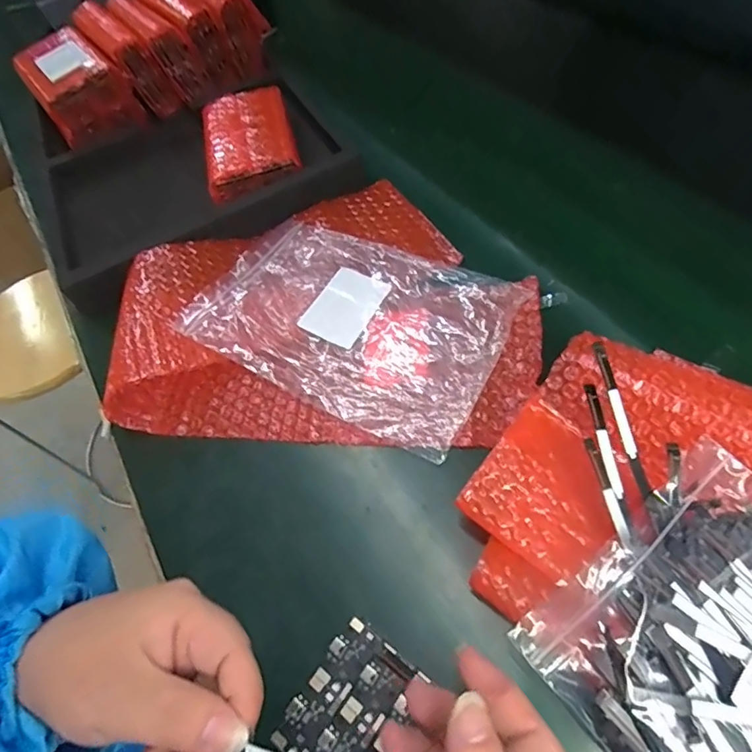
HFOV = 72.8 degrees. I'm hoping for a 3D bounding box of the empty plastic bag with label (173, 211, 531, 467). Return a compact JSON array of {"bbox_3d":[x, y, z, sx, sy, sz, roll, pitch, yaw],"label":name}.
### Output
[{"bbox_3d":[-0.022,-0.047,0.405,0.236,0.028,0.153,22,64,23],"label":"empty plastic bag with label"}]

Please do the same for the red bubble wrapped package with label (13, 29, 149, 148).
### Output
[{"bbox_3d":[-0.357,-0.346,0.609,0.095,0.070,0.148,-35,58,-12],"label":"red bubble wrapped package with label"}]

